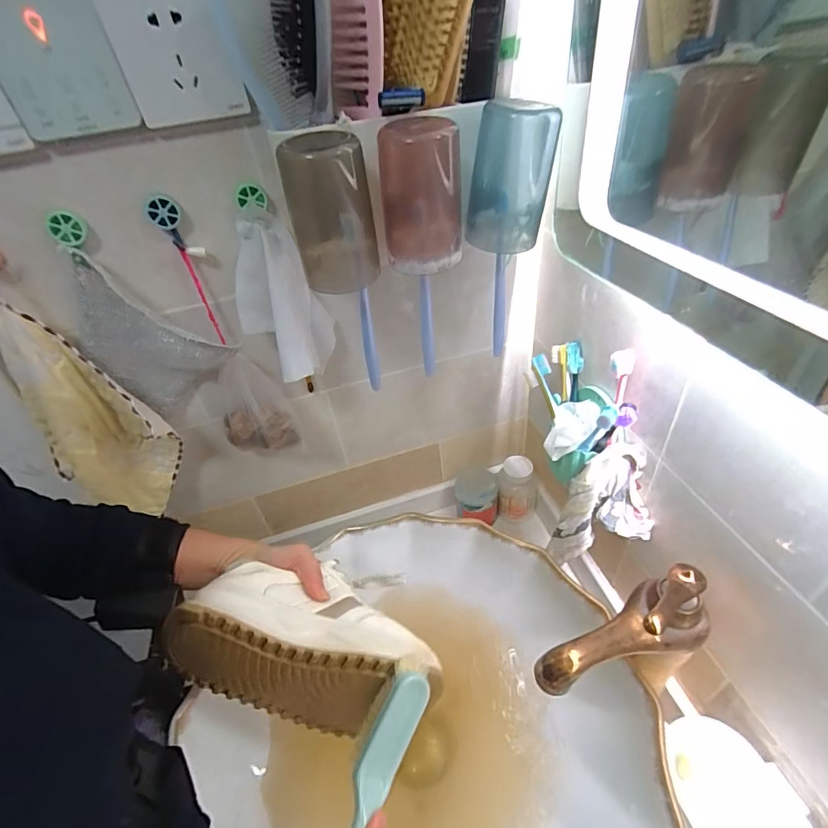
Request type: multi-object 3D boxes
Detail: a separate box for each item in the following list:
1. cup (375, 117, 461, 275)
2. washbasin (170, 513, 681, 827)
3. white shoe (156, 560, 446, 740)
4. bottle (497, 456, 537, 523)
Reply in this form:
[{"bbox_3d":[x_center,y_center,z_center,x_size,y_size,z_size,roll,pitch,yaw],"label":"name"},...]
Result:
[{"bbox_3d":[0.007,-0.194,0.388,0.069,0.111,0.072,-5,39,4],"label":"cup"},{"bbox_3d":[0.015,0.328,0.442,0.404,0.123,0.425,-5,39,4],"label":"washbasin"},{"bbox_3d":[-0.102,0.223,0.421,0.231,0.102,0.119,18,16,1],"label":"white shoe"},{"bbox_3d":[0.170,0.126,0.720,0.063,0.102,0.054,13,43,23],"label":"bottle"}]

